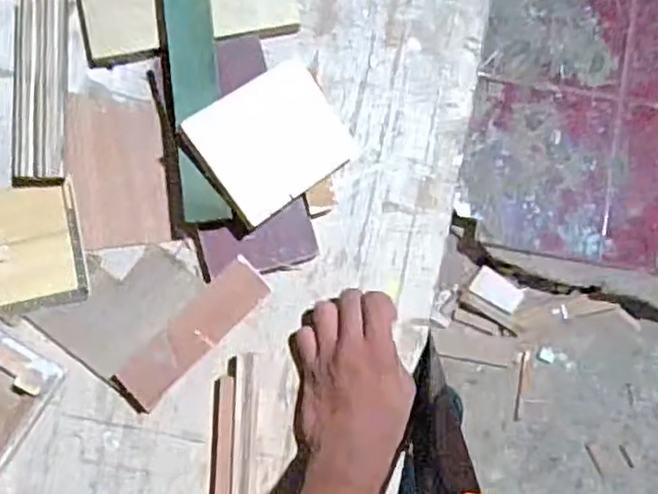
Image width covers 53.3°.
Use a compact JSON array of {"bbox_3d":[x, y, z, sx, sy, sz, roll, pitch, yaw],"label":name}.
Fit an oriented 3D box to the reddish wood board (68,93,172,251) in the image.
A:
[{"bbox_3d":[-0.175,-0.063,0.547,0.073,0.004,0.125,-5,85,-18],"label":"reddish wood board"}]

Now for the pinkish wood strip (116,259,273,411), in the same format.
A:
[{"bbox_3d":[-0.108,0.069,0.516,0.141,0.013,0.039,-45,97,-1],"label":"pinkish wood strip"}]

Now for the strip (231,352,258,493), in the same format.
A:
[{"bbox_3d":[-0.067,0.153,0.533,0.018,0.024,0.132,2,86,-1],"label":"strip"}]

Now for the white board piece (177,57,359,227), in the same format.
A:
[{"bbox_3d":[-0.042,-0.085,0.520,0.121,0.011,0.095,-38,103,-26],"label":"white board piece"}]

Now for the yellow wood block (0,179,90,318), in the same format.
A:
[{"bbox_3d":[-0.260,0.005,0.533,0.118,0.014,0.097,-12,87,-2],"label":"yellow wood block"}]

